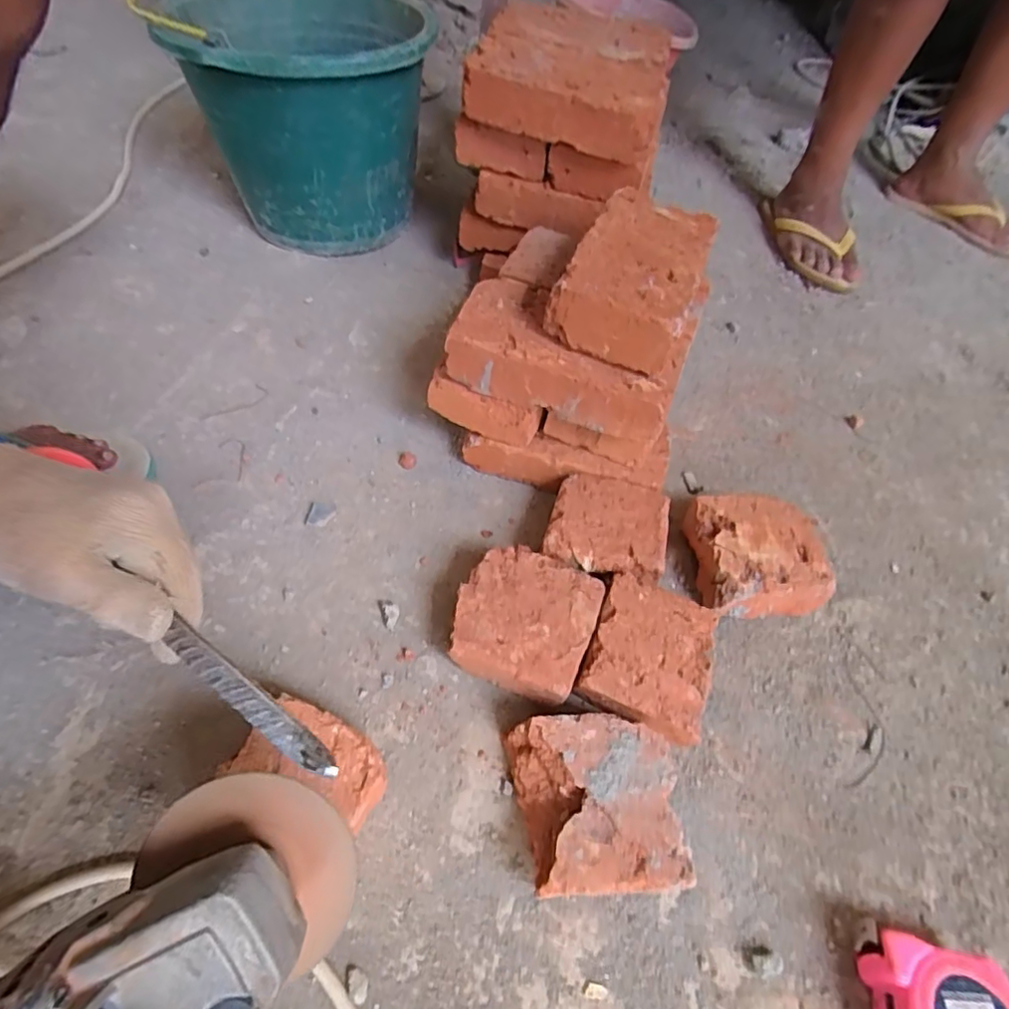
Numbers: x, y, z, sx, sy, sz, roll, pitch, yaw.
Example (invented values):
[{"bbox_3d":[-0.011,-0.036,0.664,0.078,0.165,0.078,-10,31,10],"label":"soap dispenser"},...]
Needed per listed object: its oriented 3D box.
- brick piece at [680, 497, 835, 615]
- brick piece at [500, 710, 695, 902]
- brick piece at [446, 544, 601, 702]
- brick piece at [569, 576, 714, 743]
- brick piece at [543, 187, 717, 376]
[{"bbox_3d":[0.228,0.047,0.536,0.110,0.059,0.107,0,56,-5],"label":"brick piece"},{"bbox_3d":[0.061,0.207,0.405,0.107,0.056,0.106,0,56,-6],"label":"brick piece"},{"bbox_3d":[0.015,0.096,0.474,0.105,0.053,0.109,23,55,9],"label":"brick piece"},{"bbox_3d":[0.113,0.126,0.467,0.092,0.058,0.105,21,57,9],"label":"brick piece"},{"bbox_3d":[0.118,-0.200,0.506,0.110,0.052,0.182,23,55,9],"label":"brick piece"}]

